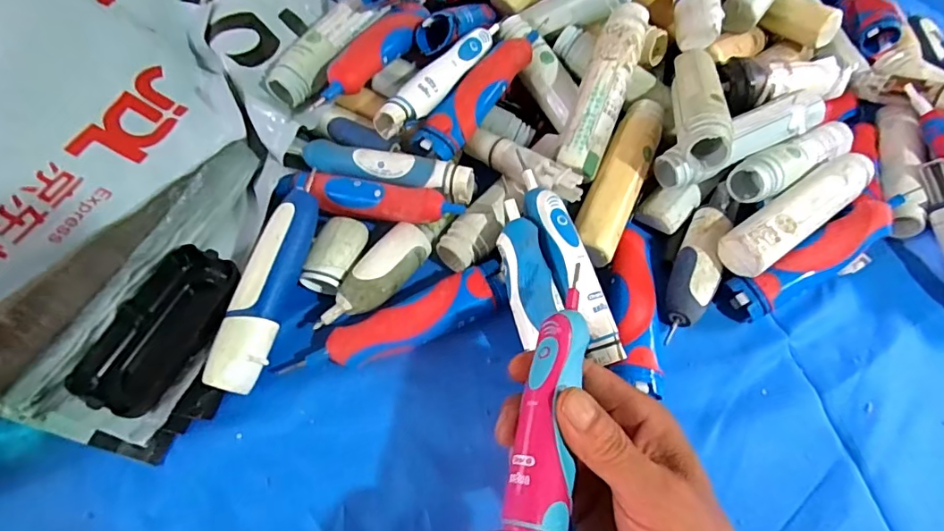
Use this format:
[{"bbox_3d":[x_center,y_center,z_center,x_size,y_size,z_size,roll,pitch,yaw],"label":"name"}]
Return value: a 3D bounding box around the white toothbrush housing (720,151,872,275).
[{"bbox_3d":[0.240,-0.038,0.375,0.136,0.034,0.034,-30,66,-20],"label":"white toothbrush housing"}]

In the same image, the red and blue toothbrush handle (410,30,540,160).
[{"bbox_3d":[0.006,-0.142,0.400,0.036,0.026,0.138,29,62,13],"label":"red and blue toothbrush handle"}]

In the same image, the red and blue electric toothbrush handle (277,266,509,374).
[{"bbox_3d":[-0.046,0.042,0.345,0.146,0.027,0.032,-23,64,-17],"label":"red and blue electric toothbrush handle"}]

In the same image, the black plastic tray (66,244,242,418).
[{"bbox_3d":[-0.198,0.042,0.330,0.059,0.022,0.110,24,61,10],"label":"black plastic tray"}]

